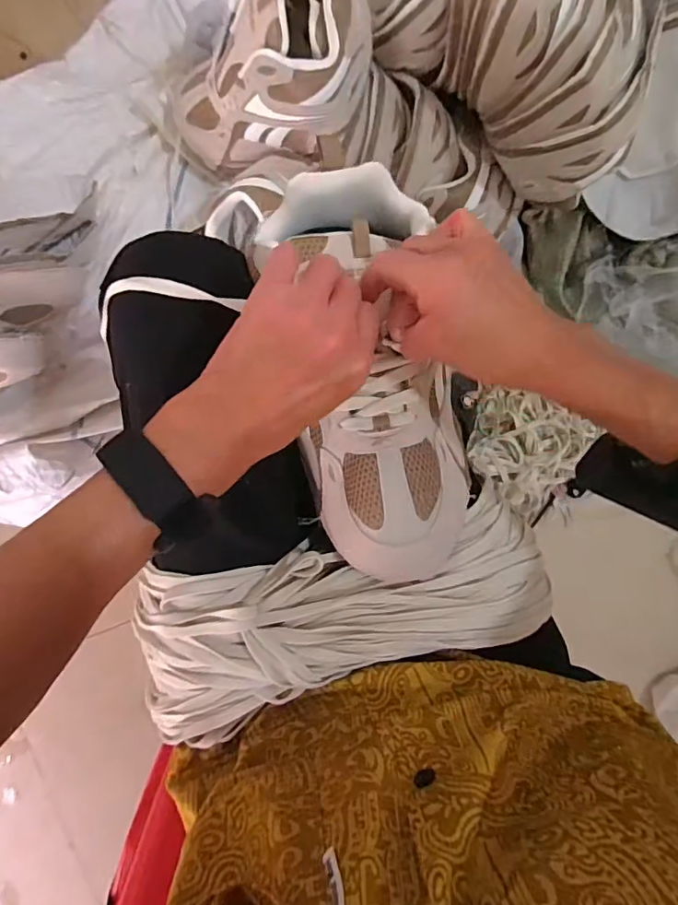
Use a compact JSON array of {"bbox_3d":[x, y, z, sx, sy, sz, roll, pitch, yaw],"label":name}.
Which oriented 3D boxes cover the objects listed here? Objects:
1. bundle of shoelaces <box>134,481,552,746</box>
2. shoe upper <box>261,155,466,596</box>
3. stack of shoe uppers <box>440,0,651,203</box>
[{"bbox_3d":[0.007,0.114,0.359,0.288,0.052,0.111,-13,93,1],"label":"bundle of shoelaces"},{"bbox_3d":[0.024,-0.051,0.342,0.111,0.062,0.270,-9,89,0],"label":"shoe upper"},{"bbox_3d":[0.187,-0.399,0.503,0.131,0.151,0.280,-32,93,2],"label":"stack of shoe uppers"}]

